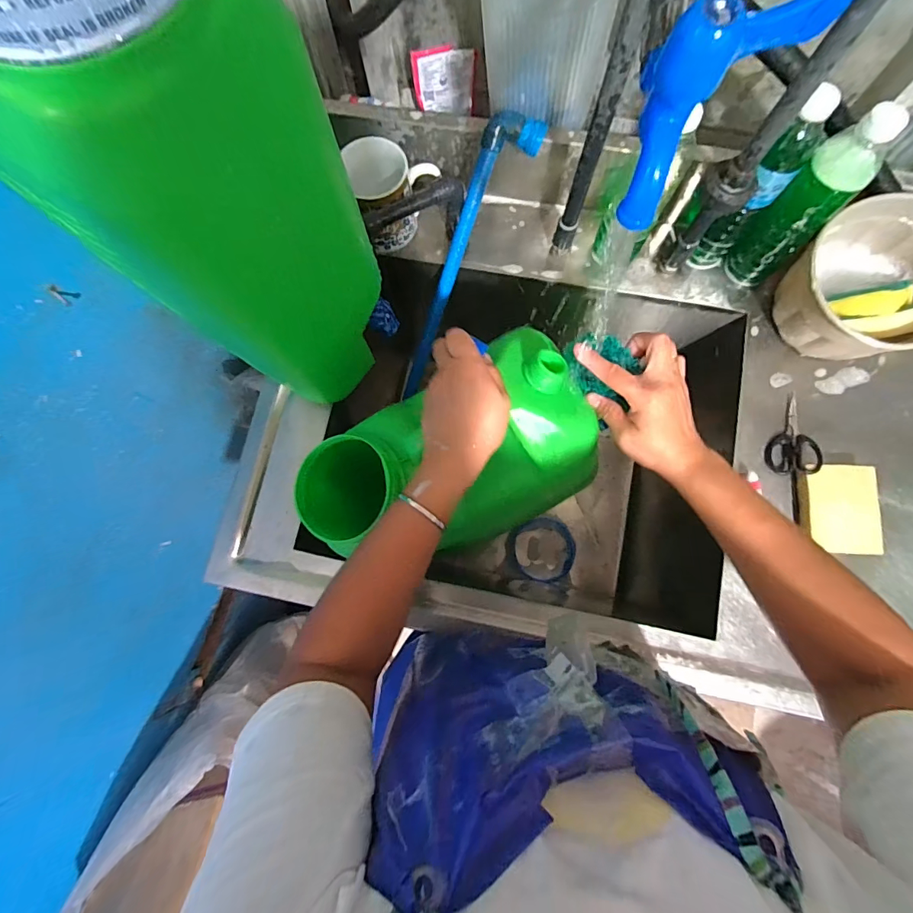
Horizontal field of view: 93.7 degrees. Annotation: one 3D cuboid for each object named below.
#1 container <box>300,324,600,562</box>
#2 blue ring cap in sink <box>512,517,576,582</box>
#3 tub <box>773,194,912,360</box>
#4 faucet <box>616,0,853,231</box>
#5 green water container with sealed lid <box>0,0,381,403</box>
[{"bbox_3d":[-0.015,0.013,0.472,0.307,0.158,0.174,-24,79,-4],"label":"container"},{"bbox_3d":[0.177,0.184,0.855,0.120,0.028,0.124,0,79,1],"label":"blue ring cap in sink"},{"bbox_3d":[0.475,-0.191,0.509,0.170,0.119,0.159,0,79,1],"label":"tub"},{"bbox_3d":[0.117,-0.171,0.207,0.074,0.078,0.041,-38,80,-6],"label":"faucet"},{"bbox_3d":[-0.226,-0.222,0.353,0.265,0.374,0.151,30,81,7],"label":"green water container with sealed lid"}]

